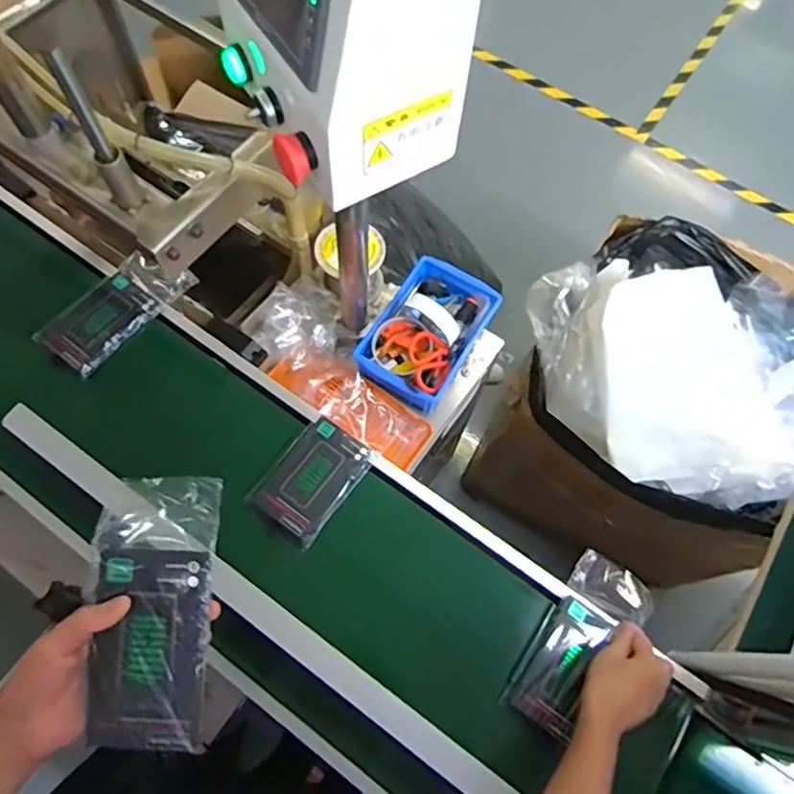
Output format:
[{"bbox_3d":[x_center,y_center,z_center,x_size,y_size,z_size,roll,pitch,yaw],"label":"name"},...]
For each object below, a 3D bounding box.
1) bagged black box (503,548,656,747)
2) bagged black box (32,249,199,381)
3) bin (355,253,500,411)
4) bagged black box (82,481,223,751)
[{"bbox_3d":[0.200,0.268,0.654,0.081,0.035,0.190,38,69,12],"label":"bagged black box"},{"bbox_3d":[-0.376,-0.119,0.802,0.097,0.028,0.191,37,70,12],"label":"bagged black box"},{"bbox_3d":[0.046,-0.097,0.871,0.138,0.072,0.213,31,69,10],"label":"bin"},{"bbox_3d":[-0.175,0.153,0.429,0.082,0.022,0.185,3,81,-2],"label":"bagged black box"}]

